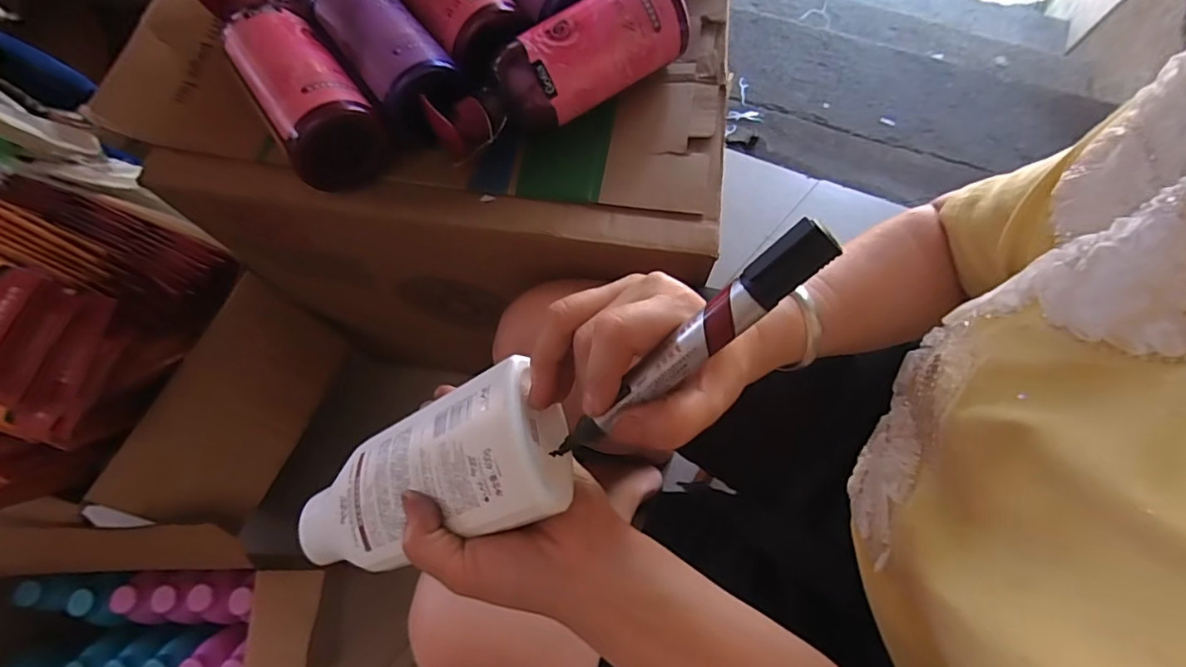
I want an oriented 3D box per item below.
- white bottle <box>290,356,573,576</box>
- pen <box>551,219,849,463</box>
[{"bbox_3d":[-0.105,0.085,0.311,0.205,0.034,0.076,-25,70,29],"label":"white bottle"},{"bbox_3d":[0.035,0.010,0.233,0.152,0.011,0.017,-43,74,23],"label":"pen"}]

